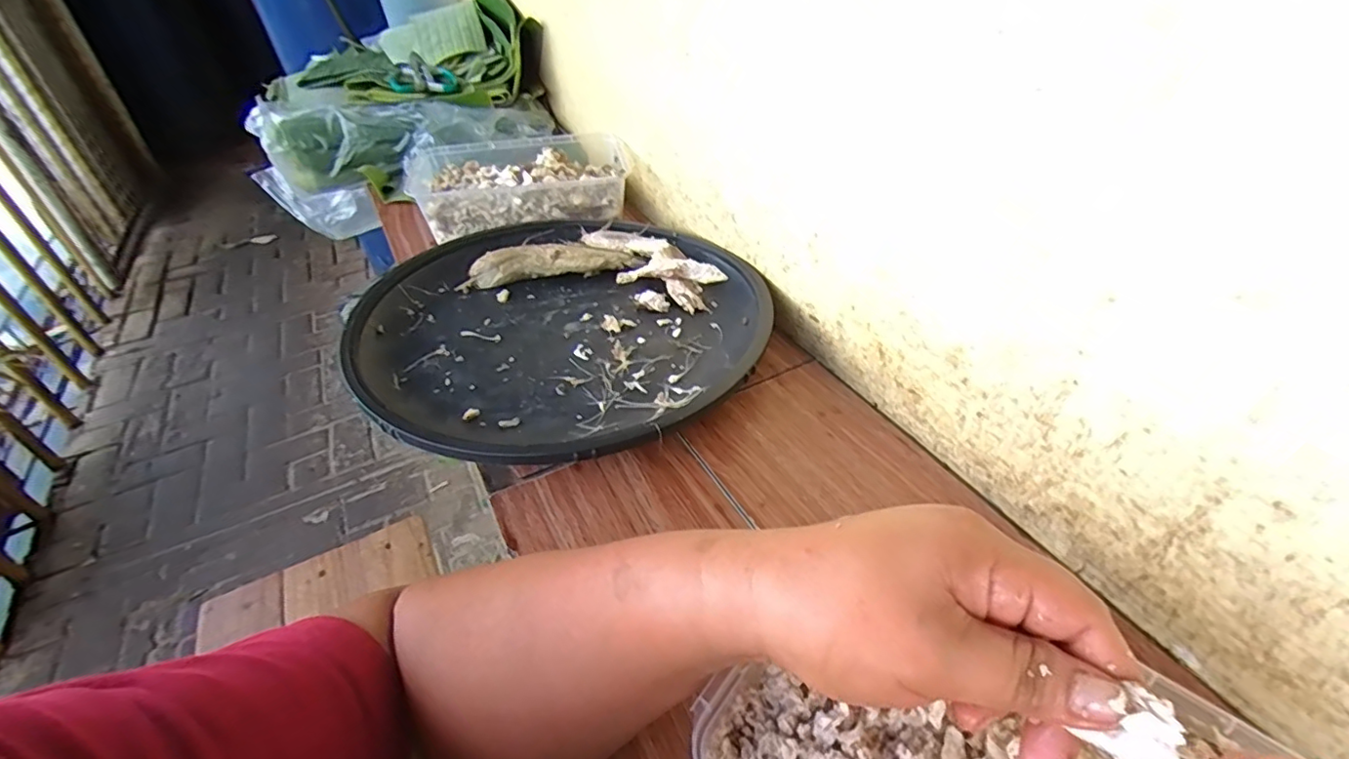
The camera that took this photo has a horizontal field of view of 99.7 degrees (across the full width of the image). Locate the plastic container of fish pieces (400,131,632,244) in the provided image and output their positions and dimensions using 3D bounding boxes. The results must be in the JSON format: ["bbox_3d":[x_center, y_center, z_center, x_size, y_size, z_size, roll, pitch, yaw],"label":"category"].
[{"bbox_3d":[-0.201,-0.261,0.740,0.276,0.054,0.220,-13,43,-15],"label":"plastic container of fish pieces"}]

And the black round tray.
[{"bbox_3d":[-0.099,-0.063,0.546,0.373,0.051,0.378,0,41,0],"label":"black round tray"}]

